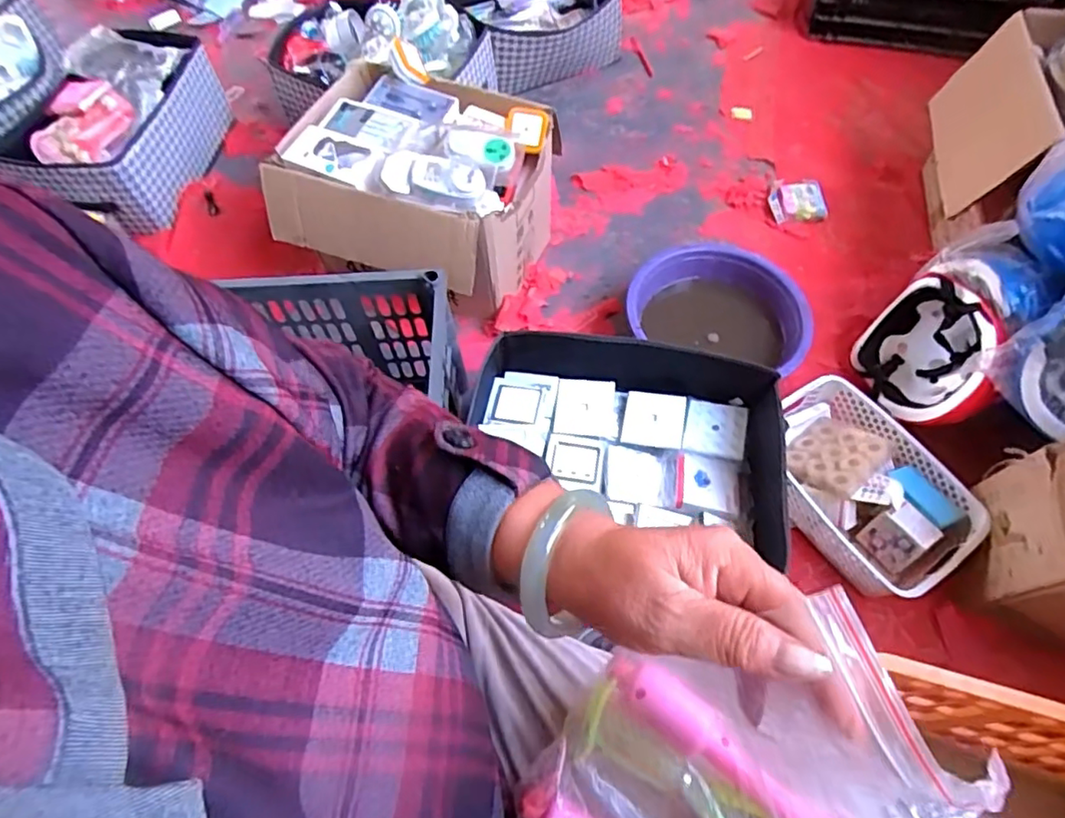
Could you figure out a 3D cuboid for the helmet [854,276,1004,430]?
[{"bbox_3d":[0.638,-0.079,0.925,0.129,0.211,0.218,11,46,-16],"label":"helmet"}]

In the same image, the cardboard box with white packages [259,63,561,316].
[{"bbox_3d":[-0.203,-0.387,1.050,0.423,0.253,0.349,19,63,12],"label":"cardboard box with white packages"}]

